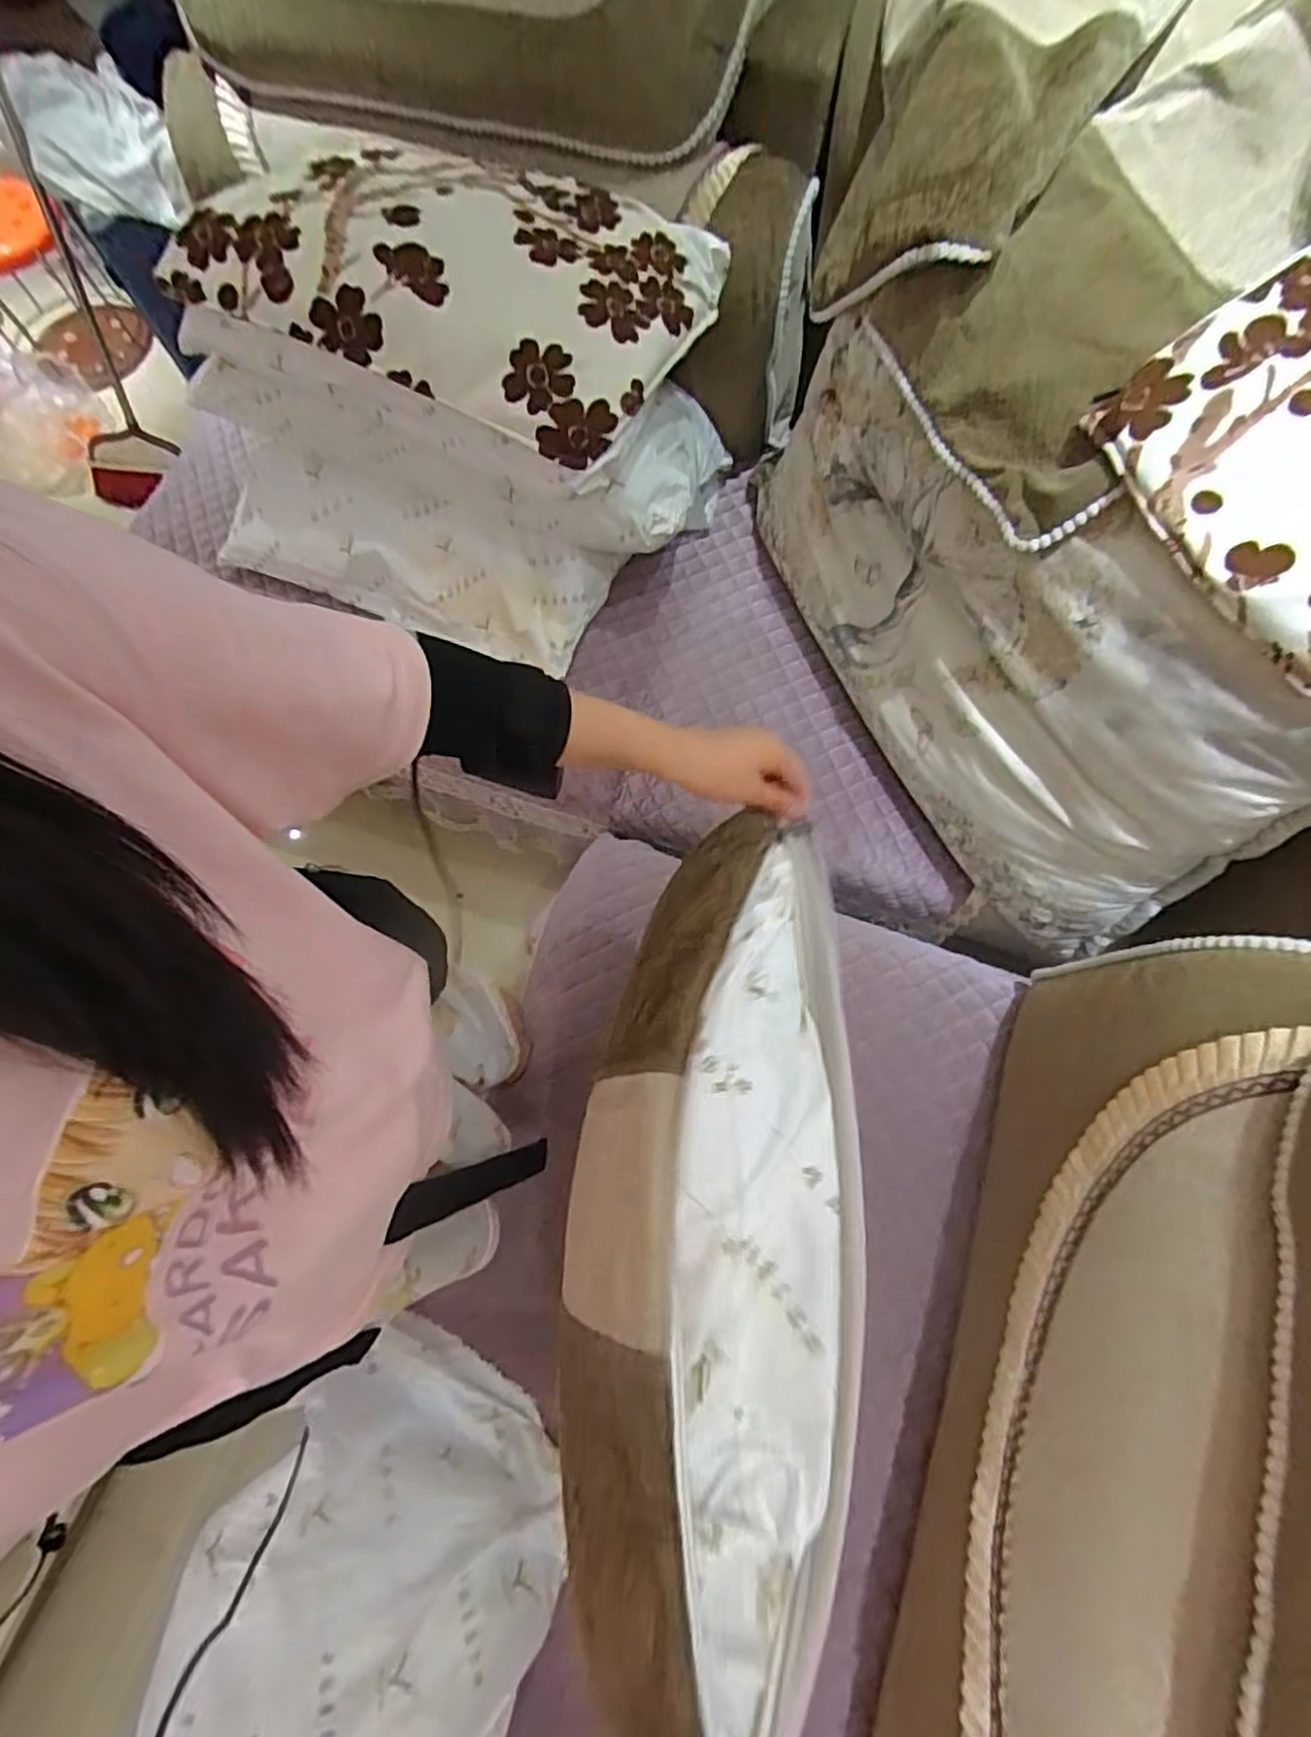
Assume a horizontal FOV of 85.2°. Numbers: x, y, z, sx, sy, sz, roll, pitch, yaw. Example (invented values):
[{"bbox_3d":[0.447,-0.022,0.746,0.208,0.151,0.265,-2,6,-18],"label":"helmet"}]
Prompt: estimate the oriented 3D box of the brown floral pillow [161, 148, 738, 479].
[{"bbox_3d":[-0.226,-0.704,0.828,0.535,0.114,0.365,21,74,9],"label":"brown floral pillow"}]

